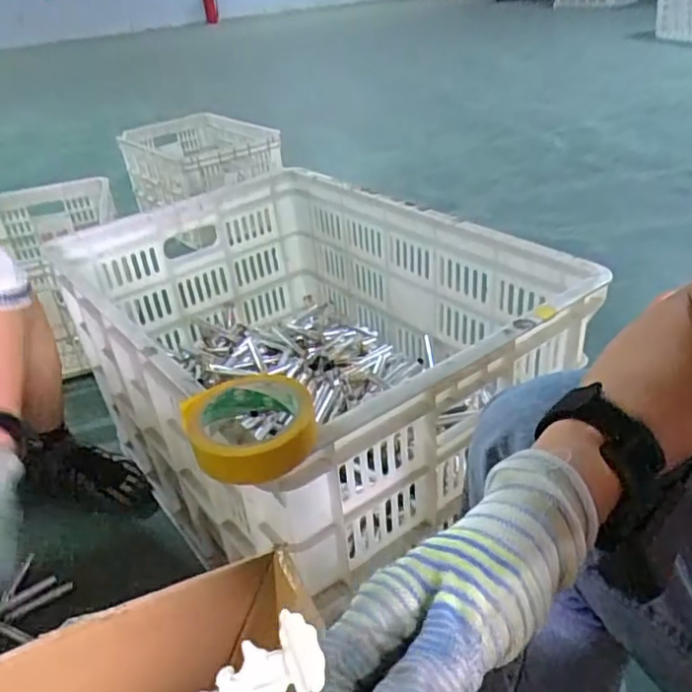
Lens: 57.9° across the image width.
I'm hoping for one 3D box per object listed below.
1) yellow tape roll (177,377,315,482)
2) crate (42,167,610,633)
[{"bbox_3d":[-0.078,0.065,0.512,0.099,0.038,0.099,-4,31,3],"label":"yellow tape roll"},{"bbox_3d":[-0.072,-0.006,0.886,0.495,0.286,0.670,-25,36,-29],"label":"crate"}]

